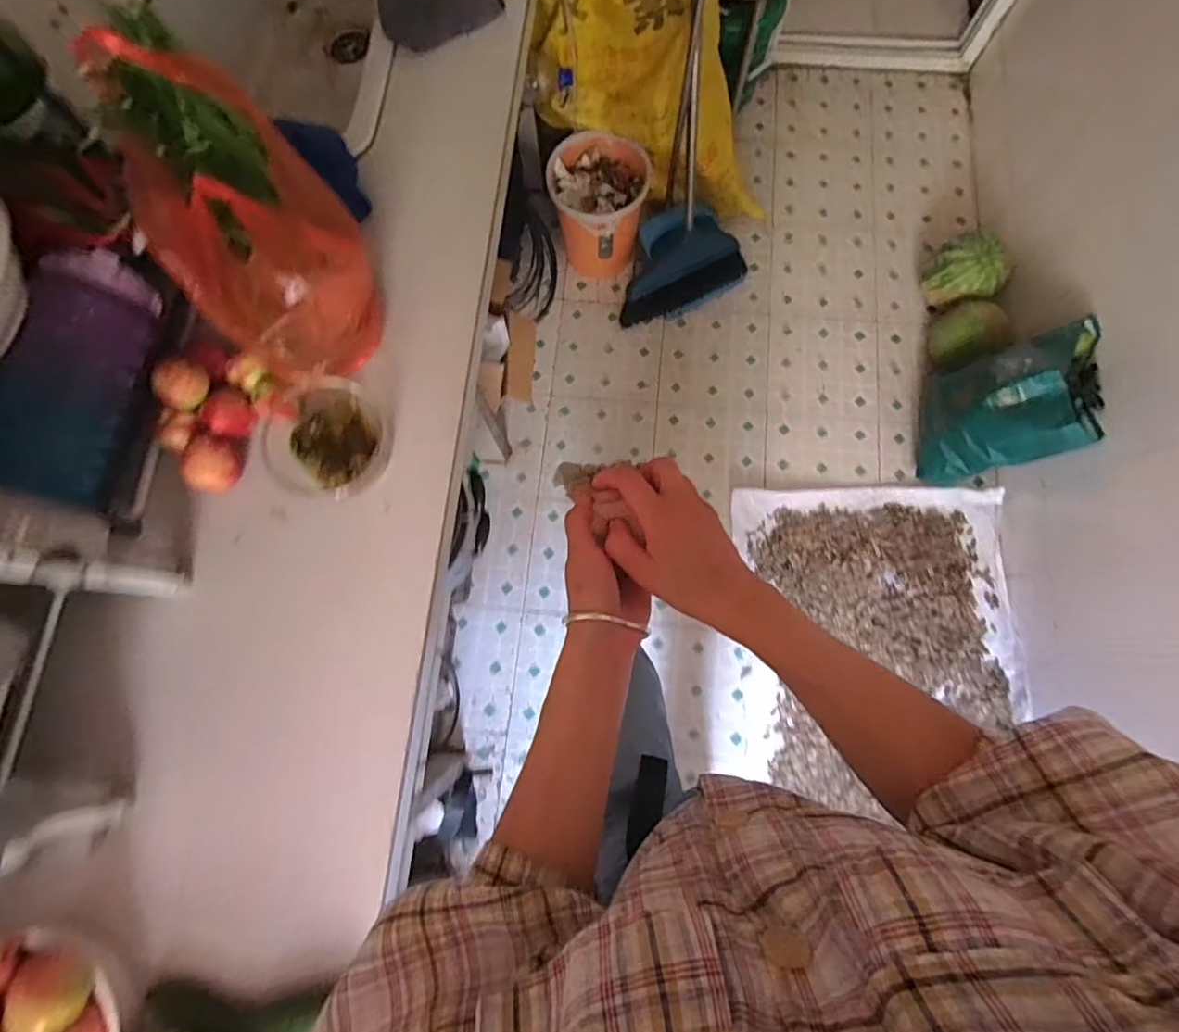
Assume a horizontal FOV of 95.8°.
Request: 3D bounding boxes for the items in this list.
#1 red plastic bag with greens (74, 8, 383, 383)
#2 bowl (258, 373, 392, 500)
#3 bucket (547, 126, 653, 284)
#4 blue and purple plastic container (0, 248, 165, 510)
[{"bbox_3d":[-0.360,-0.315,0.571,0.167,0.225,0.265,-34,79,-6],"label":"red plastic bag with greens"},{"bbox_3d":[-0.314,-0.088,0.636,0.139,0.047,0.132,0,77,1],"label":"bowl"},{"bbox_3d":[0.025,-0.805,1.442,0.247,0.290,0.239,0,77,1],"label":"bucket"},{"bbox_3d":[-0.560,-0.151,0.575,0.074,0.093,0.258,8,78,3],"label":"blue and purple plastic container"}]

